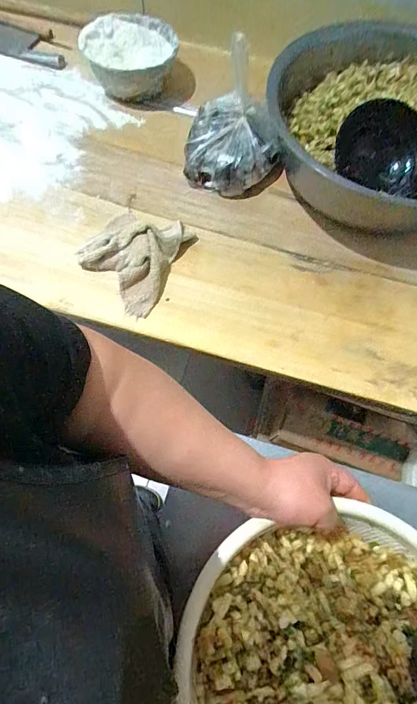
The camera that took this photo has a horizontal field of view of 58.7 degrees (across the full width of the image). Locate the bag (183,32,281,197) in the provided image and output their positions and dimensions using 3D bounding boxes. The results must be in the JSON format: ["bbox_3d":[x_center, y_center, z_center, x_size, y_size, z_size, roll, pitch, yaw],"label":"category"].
[{"bbox_3d":[0.053,-0.418,0.695,0.192,0.231,0.145,15,69,3],"label":"bag"}]

